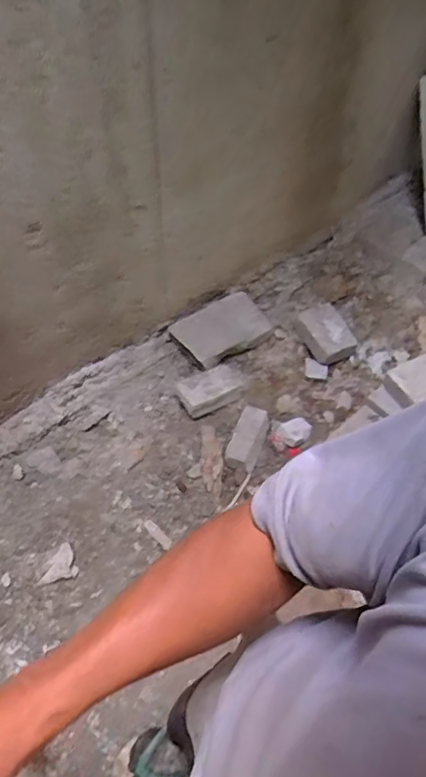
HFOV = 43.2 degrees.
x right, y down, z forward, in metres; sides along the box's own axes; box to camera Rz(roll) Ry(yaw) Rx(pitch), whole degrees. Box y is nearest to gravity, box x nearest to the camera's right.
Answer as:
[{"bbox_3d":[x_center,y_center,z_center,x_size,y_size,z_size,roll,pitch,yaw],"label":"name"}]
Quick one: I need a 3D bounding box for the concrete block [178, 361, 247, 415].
[{"bbox_3d":[-0.003,-0.001,1.754,0.233,0.090,0.128,-22,56,-18],"label":"concrete block"}]

